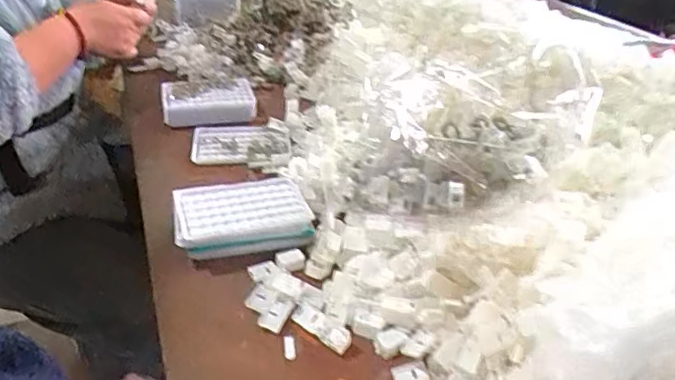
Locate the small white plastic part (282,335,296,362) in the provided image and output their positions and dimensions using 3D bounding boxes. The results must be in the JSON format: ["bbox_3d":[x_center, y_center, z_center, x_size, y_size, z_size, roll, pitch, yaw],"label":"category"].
[{"bbox_3d":[-0.040,0.130,0.455,0.010,0.004,0.026,-6,32,-11],"label":"small white plastic part"}]

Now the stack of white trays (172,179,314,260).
[{"bbox_3d":[-0.100,0.029,0.571,0.132,0.033,0.094,-8,33,-15],"label":"stack of white trays"}]

